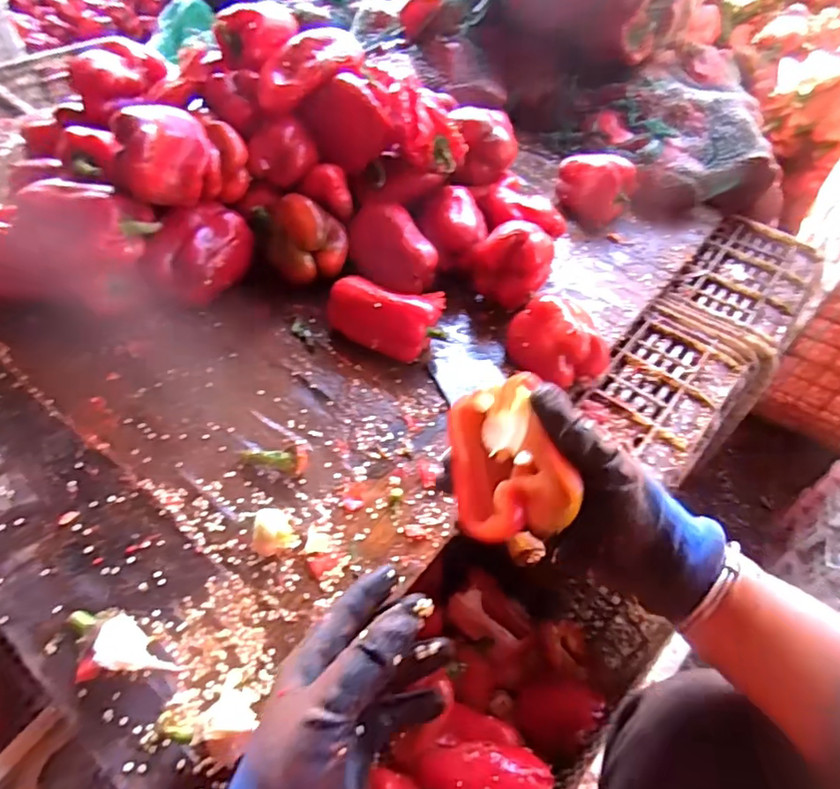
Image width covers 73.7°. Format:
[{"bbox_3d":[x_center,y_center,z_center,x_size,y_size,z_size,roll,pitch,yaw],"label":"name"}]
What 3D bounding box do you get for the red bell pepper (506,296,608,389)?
[{"bbox_3d":[0.153,-0.058,0.628,0.086,0.063,0.093,-25,57,-22],"label":"red bell pepper"}]

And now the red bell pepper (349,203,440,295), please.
[{"bbox_3d":[-0.034,-0.176,0.676,0.113,0.064,0.070,37,58,24],"label":"red bell pepper"}]

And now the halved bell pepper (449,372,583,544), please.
[{"bbox_3d":[0.063,0.041,0.359,0.048,0.073,0.094,7,66,-52],"label":"halved bell pepper"}]

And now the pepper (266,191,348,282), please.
[{"bbox_3d":[-0.135,-0.182,0.677,0.094,0.087,0.078,-8,52,-10],"label":"pepper"}]

